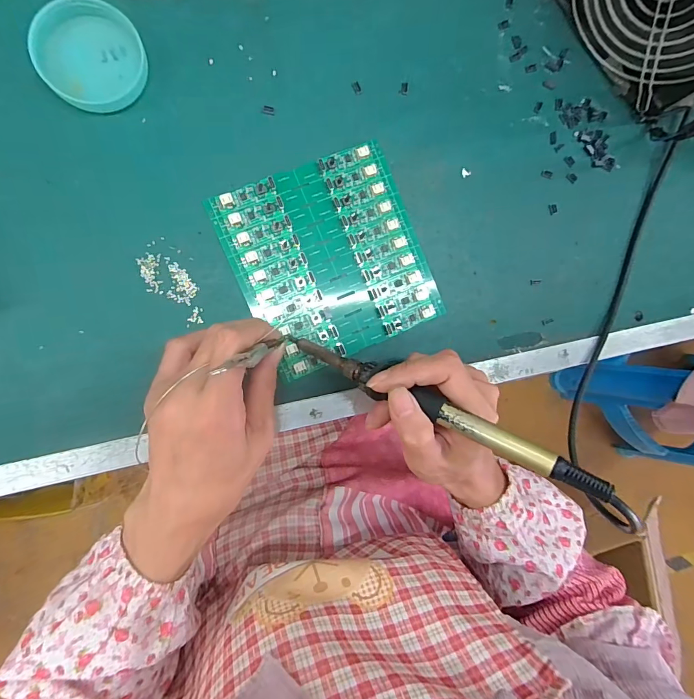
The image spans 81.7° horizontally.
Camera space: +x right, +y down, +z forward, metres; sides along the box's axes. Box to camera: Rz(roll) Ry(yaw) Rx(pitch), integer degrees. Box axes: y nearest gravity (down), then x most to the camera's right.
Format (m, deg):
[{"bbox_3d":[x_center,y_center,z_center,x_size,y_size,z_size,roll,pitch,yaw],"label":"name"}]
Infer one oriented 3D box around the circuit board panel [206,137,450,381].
[{"bbox_3d":[-0.011,-0.065,0.293,0.134,0.005,0.137,-23,96,-8],"label":"circuit board panel"}]

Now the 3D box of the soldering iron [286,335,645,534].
[{"bbox_3d":[0.055,0.034,0.236,0.220,0.030,0.024,25,88,27],"label":"soldering iron"}]

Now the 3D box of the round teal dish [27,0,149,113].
[{"bbox_3d":[-0.165,-0.191,0.259,0.063,0.011,0.065,0,92,-10],"label":"round teal dish"}]

